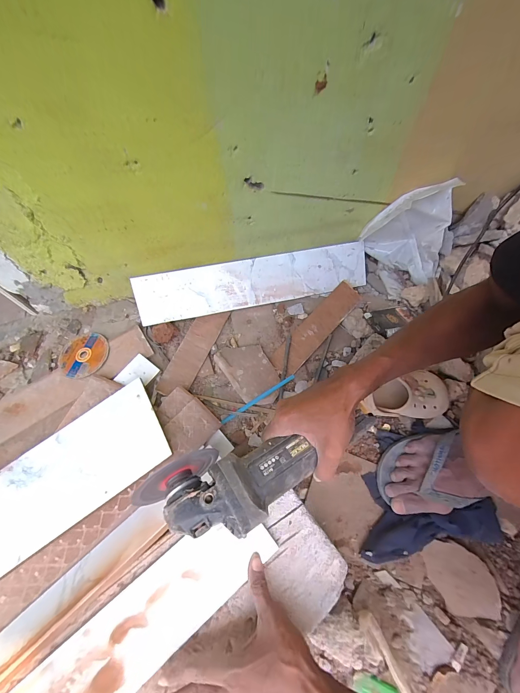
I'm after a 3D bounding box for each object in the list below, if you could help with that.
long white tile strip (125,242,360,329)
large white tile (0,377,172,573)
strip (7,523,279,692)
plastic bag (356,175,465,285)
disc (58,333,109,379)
[{"bbox_3d":[-0.006,-0.139,0.615,0.494,0.008,0.100,-11,109,-8],"label":"long white tile strip"},{"bbox_3d":[-0.375,0.247,0.443,0.484,0.007,0.156,-35,59,-7],"label":"large white tile"},{"bbox_3d":[-0.193,0.374,0.334,0.470,0.010,0.092,-36,72,-14],"label":"strip"},{"bbox_3d":[0.307,-0.231,0.583,0.176,0.168,0.096,21,69,9],"label":"plastic bag"},{"bbox_3d":[-0.360,0.018,0.586,0.099,0.004,0.093,-2,65,4],"label":"disc"}]

